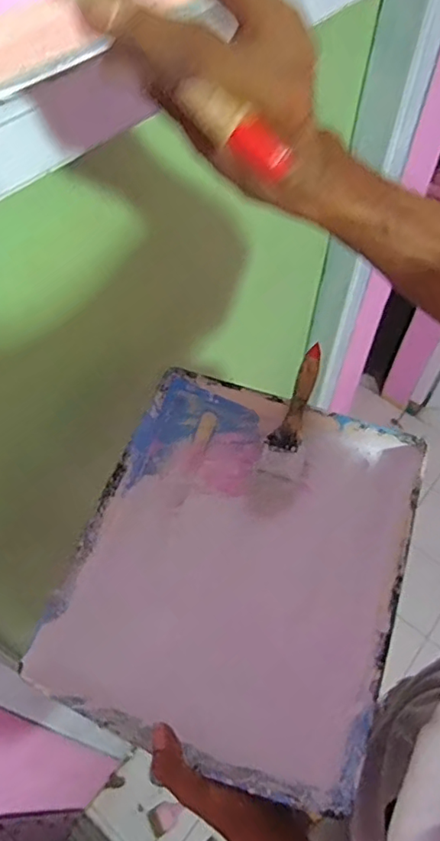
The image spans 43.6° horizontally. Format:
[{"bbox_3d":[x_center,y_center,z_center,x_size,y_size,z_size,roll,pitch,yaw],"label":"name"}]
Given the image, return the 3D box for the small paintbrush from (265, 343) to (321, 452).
[{"bbox_3d":[0.082,-0.023,0.578,0.031,0.012,0.114,19,83,12],"label":"small paintbrush"}]

